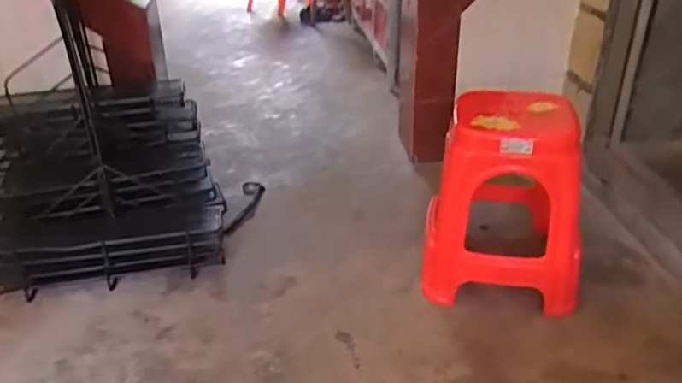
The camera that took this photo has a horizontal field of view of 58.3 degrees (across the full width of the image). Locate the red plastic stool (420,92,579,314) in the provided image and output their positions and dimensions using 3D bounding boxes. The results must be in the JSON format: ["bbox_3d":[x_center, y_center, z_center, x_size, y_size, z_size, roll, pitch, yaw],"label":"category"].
[{"bbox_3d":[0.438,0.023,1.596,0.383,0.476,0.383,7,29,14],"label":"red plastic stool"}]

